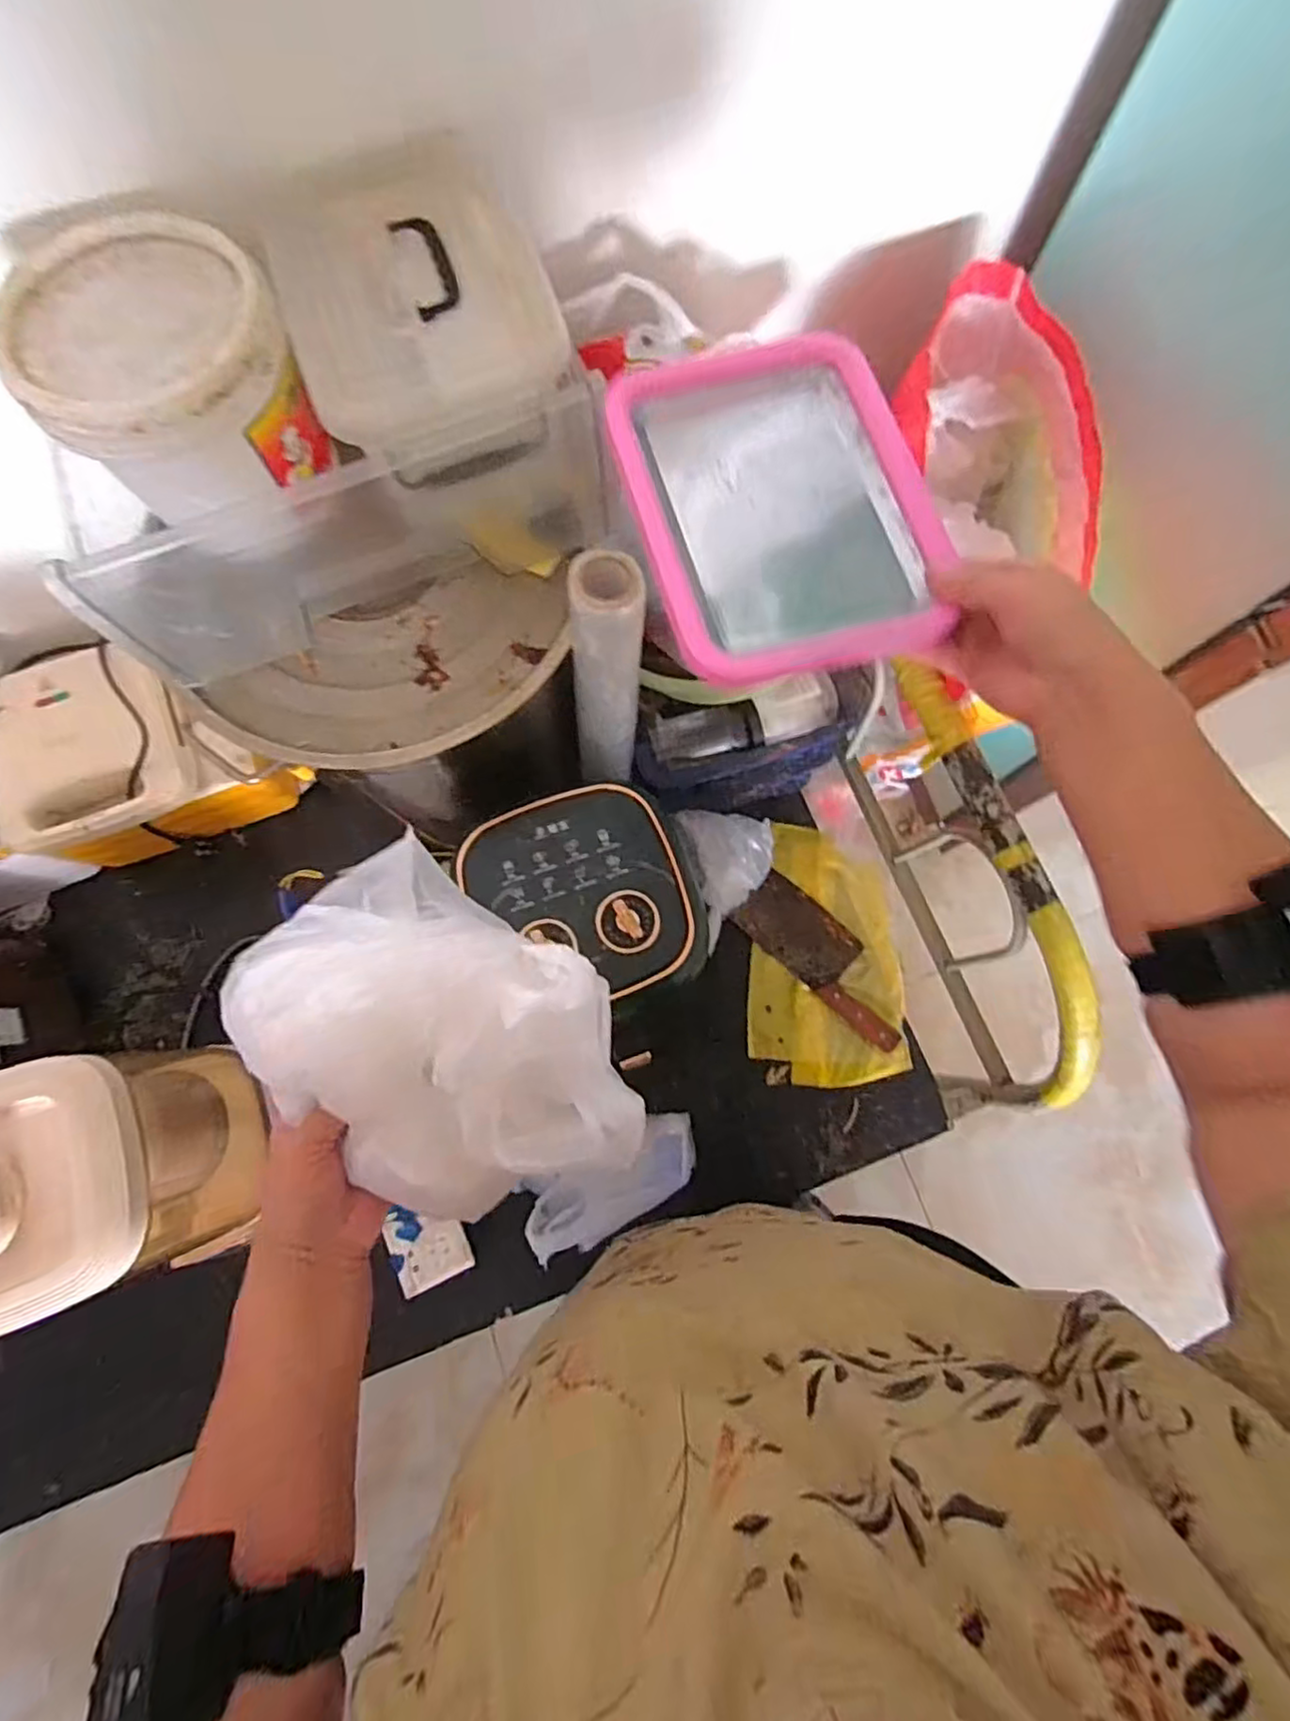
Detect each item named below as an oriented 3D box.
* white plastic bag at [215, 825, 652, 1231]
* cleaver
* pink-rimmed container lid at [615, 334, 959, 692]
[{"bbox_3d":[-0.112,0.083,0.345,0.161,0.088,0.207,-33,78,-7],"label":"white plastic bag"},{"bbox_3d":[0.256,0.135,0.951,0.273,0.023,0.099,42,80,9],"label":"cleaver"},{"bbox_3d":[0.081,-0.217,0.410,0.173,0.026,0.216,-15,77,-3],"label":"pink-rimmed container lid"}]

